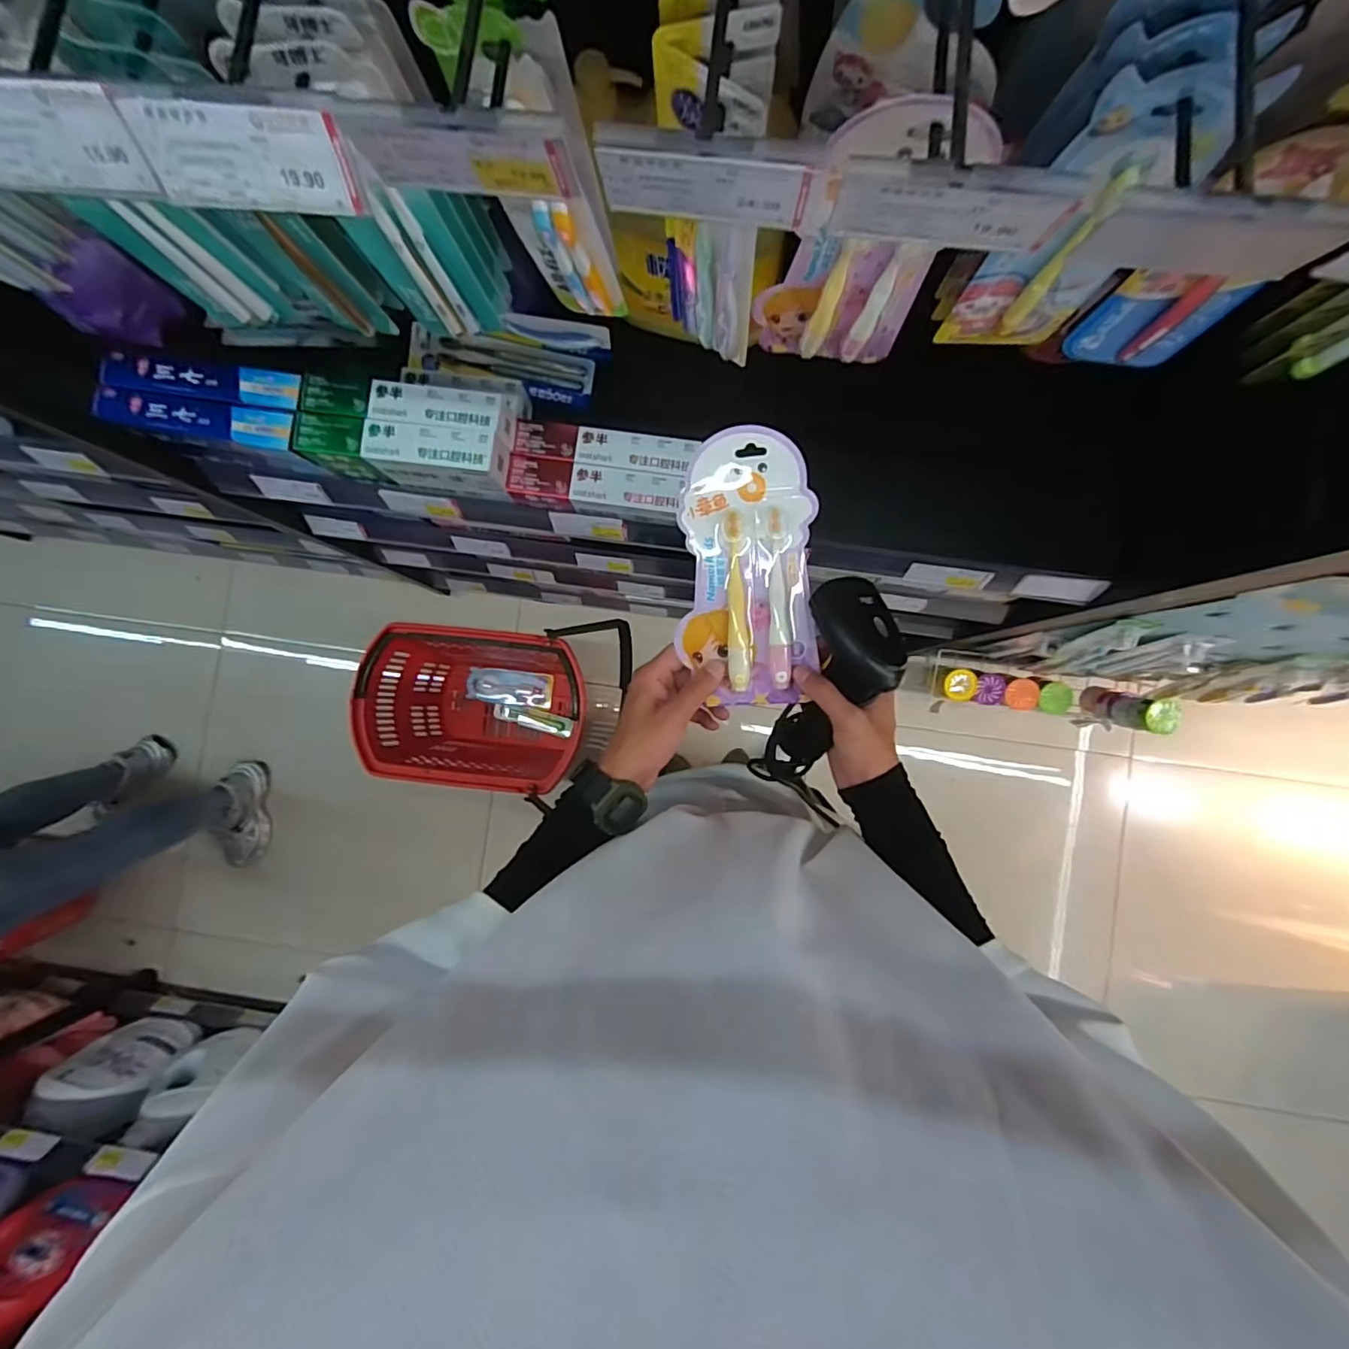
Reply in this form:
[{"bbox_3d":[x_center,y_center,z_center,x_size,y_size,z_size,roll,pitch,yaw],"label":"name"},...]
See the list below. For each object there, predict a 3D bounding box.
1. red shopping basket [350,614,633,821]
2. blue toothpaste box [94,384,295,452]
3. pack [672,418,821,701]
[{"bbox_3d":[-0.408,0.071,1.300,0.430,0.322,0.315,3,88,3],"label":"red shopping basket"},{"bbox_3d":[-0.533,-0.288,0.655,0.218,0.040,0.040,8,88,3],"label":"blue toothpaste box"},{"bbox_3d":[0.057,-0.082,0.462,0.103,0.017,0.212,-3,97,2],"label":"pack"}]

